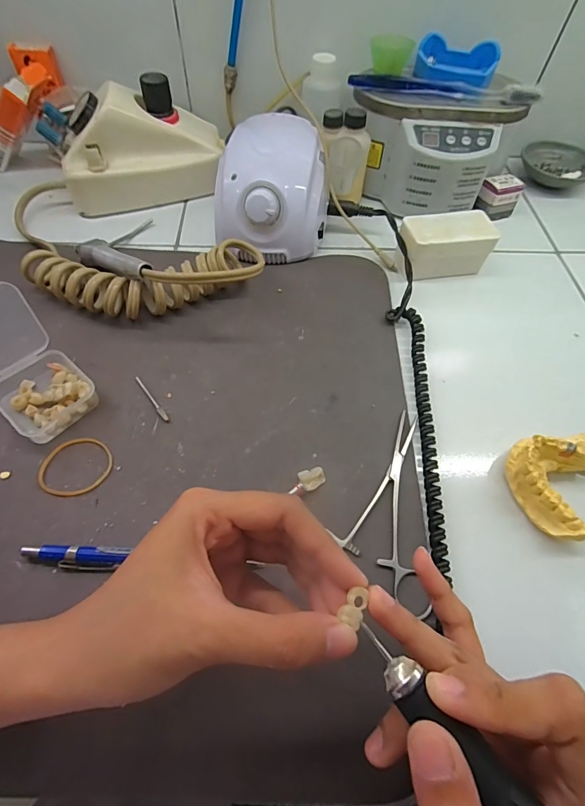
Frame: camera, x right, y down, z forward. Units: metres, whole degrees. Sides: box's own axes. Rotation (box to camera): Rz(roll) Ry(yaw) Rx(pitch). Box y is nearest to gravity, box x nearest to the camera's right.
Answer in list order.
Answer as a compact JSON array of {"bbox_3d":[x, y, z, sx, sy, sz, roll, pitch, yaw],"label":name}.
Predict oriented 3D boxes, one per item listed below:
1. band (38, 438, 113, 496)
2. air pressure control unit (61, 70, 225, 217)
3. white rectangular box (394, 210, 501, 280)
[{"bbox_3d":[-0.145,0.043,0.261,0.044,0.004,0.042,1,59,-2],"label":"band"},{"bbox_3d":[-0.154,-0.267,0.402,0.164,0.086,0.071,-20,62,-13],"label":"air pressure control unit"},{"bbox_3d":[0.142,-0.151,0.371,0.087,0.039,0.047,-6,60,-6],"label":"white rectangular box"}]

